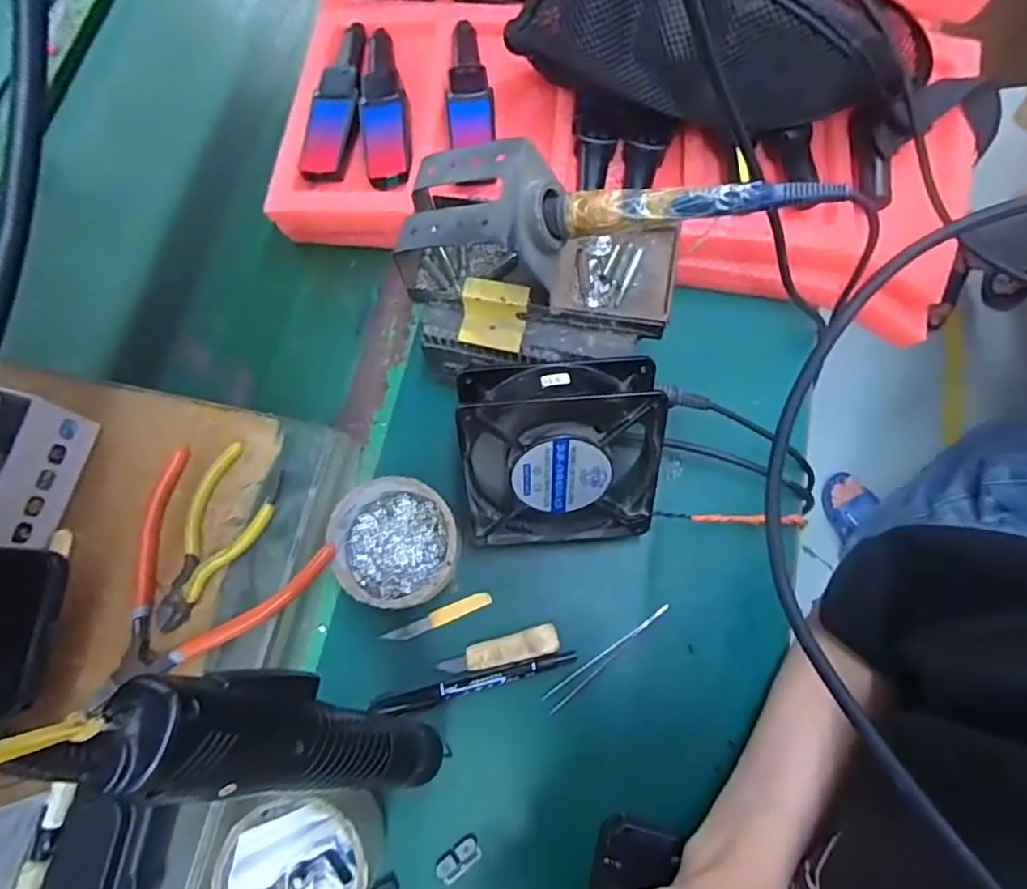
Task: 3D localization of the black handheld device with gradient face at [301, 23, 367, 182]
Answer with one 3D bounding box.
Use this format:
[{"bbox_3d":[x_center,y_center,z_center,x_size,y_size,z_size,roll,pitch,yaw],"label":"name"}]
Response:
[{"bbox_3d":[-0.139,-0.282,0.482,0.039,0.013,0.152,7,75,3],"label":"black handheld device with gradient face"}]

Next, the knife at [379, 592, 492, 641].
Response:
[{"bbox_3d":[-0.052,0.119,0.409,0.076,0.004,0.011,-22,75,-5],"label":"knife"}]

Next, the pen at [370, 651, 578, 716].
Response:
[{"bbox_3d":[-0.024,0.157,0.392,0.133,0.008,0.013,-15,75,-3],"label":"pen"}]

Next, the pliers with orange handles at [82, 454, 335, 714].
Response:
[{"bbox_3d":[-0.200,0.088,0.354,0.121,0.014,0.137,32,78,9],"label":"pliers with orange handles"}]

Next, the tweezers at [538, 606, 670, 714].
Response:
[{"bbox_3d":[0.062,0.140,0.400,0.104,0.004,0.012,-39,77,-9],"label":"tweezers"}]

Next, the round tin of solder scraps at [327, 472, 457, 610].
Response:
[{"bbox_3d":[-0.075,0.064,0.397,0.083,0.056,0.080,0,75,1],"label":"round tin of solder scraps"}]

